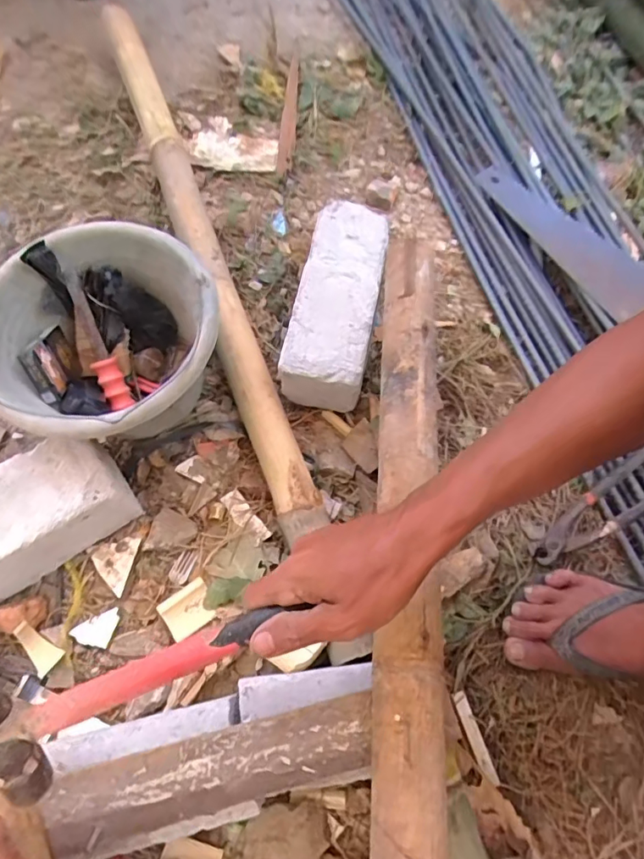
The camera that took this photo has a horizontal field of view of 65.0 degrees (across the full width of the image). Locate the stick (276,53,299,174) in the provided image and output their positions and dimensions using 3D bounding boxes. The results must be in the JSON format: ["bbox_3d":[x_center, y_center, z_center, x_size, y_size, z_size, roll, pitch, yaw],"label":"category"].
[{"bbox_3d":[-0.051,-0.540,0.857,0.026,0.016,0.284,5,65,0],"label":"stick"}]

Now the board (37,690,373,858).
[{"bbox_3d":[-0.085,0.278,0.413,0.259,0.009,0.062,-11,65,-6],"label":"board"}]

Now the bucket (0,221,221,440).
[{"bbox_3d":[-0.239,-0.083,0.599,0.239,0.169,0.239,1,65,-2],"label":"bucket"}]

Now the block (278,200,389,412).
[{"bbox_3d":[0.019,-0.163,0.658,0.097,0.089,0.256,10,64,4],"label":"block"}]

